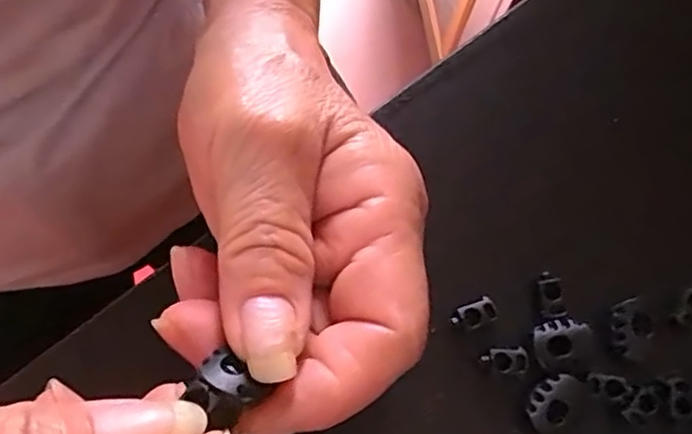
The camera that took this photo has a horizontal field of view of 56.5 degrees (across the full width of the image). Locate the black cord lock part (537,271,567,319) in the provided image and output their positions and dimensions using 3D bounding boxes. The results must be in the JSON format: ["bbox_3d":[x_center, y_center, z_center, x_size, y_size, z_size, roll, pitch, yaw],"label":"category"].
[{"bbox_3d":[0.071,0.027,0.221,0.009,0.006,0.016,-1,73,-3],"label":"black cord lock part"}]

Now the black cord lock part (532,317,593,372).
[{"bbox_3d":[0.072,0.041,0.212,0.020,0.004,0.016,-15,74,-7],"label":"black cord lock part"}]

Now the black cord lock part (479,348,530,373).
[{"bbox_3d":[0.053,0.048,0.212,0.014,0.004,0.008,0,73,-3],"label":"black cord lock part"}]

